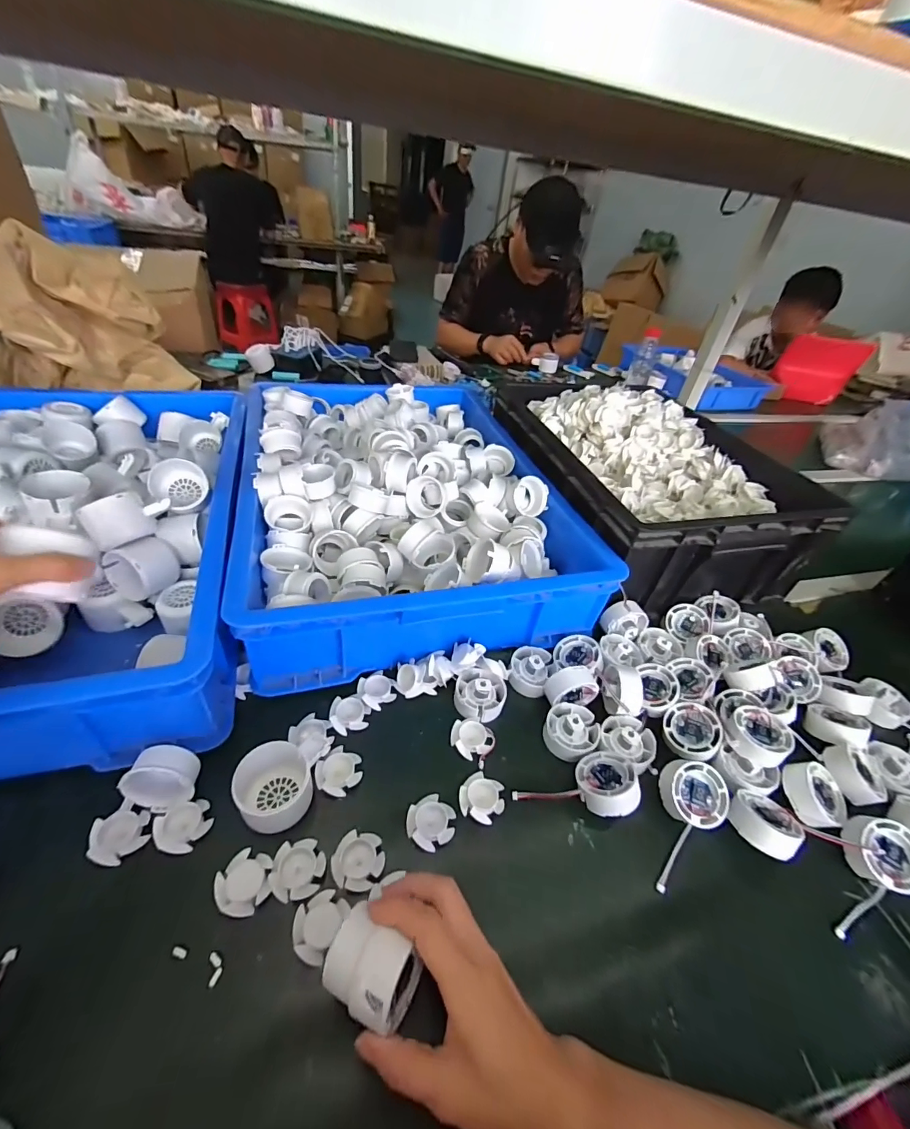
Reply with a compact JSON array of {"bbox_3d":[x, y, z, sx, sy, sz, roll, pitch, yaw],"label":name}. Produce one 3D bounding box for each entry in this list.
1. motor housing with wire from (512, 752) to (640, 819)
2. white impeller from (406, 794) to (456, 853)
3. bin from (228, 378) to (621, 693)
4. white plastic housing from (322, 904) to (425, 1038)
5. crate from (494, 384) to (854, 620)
[{"bbox_3d":[0.117,0.210,0.407,0.108,0.037,0.063,-14,46,-22],"label":"motor housing with wire"},{"bbox_3d":[-0.021,0.226,0.389,0.040,0.009,0.039,6,40,-5],"label":"white impeller"},{"bbox_3d":[-0.080,-0.117,0.663,0.410,0.135,0.555,-5,42,-17],"label":"bin"},{"bbox_3d":[-0.052,0.250,0.274,0.055,0.037,0.041,26,46,23],"label":"white plastic housing"},{"bbox_3d":[0.293,-0.148,0.706,0.332,0.162,0.445,-5,42,-17],"label":"crate"}]

